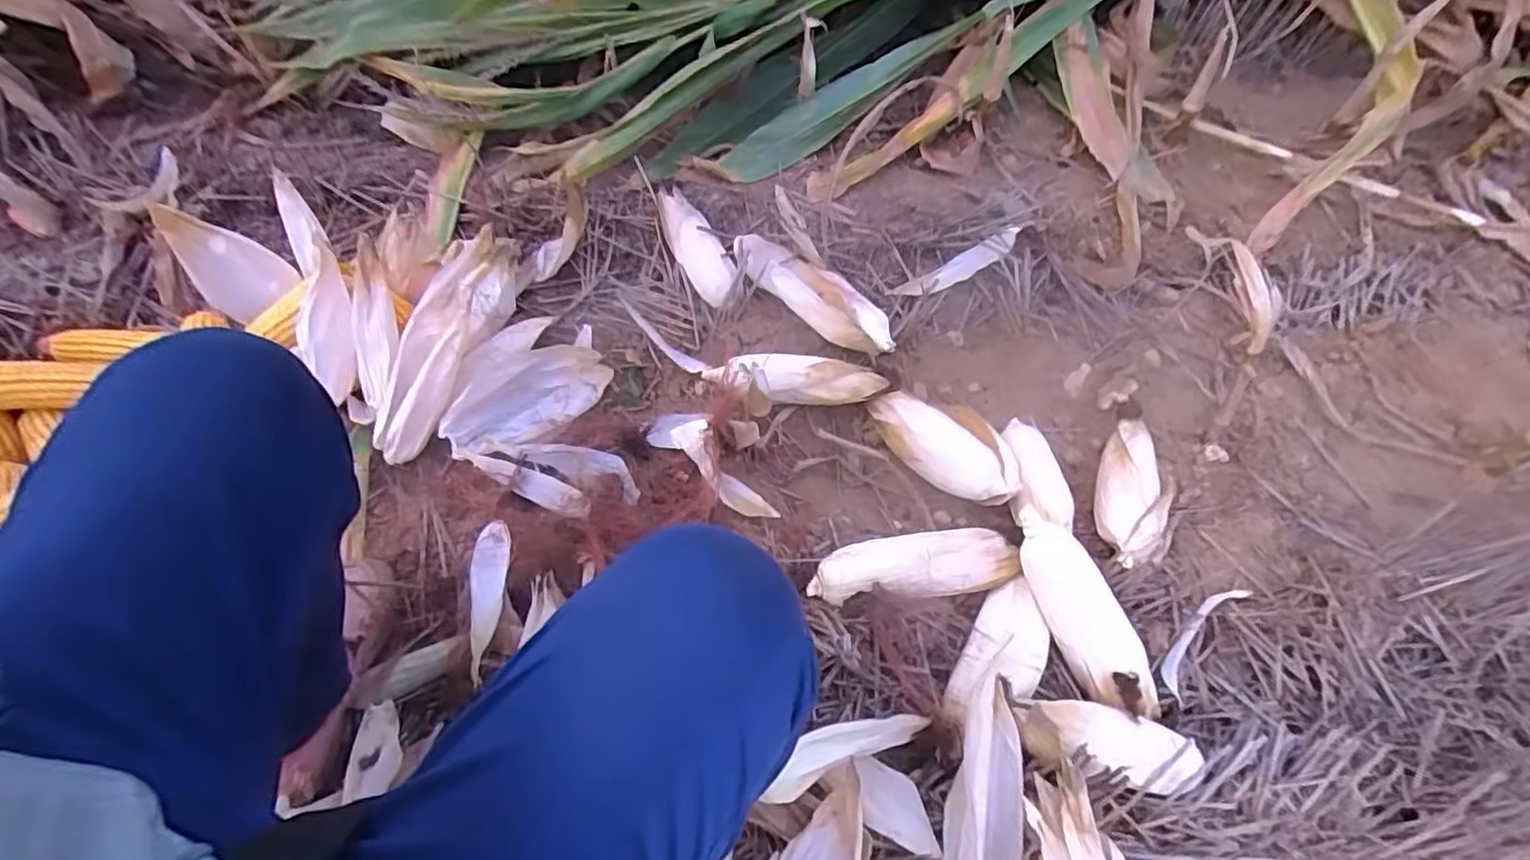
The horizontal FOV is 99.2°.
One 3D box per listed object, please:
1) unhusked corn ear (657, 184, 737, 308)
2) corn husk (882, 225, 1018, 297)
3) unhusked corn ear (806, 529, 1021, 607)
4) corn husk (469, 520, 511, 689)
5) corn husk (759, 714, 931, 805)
[{"bbox_3d":[-0.101,-0.269,0.927,0.059,0.044,0.213,-24,74,-18],"label":"unhusked corn ear"},{"bbox_3d":[0.287,-0.242,0.985,0.209,0.030,0.041,-27,61,-1],"label":"corn husk"},{"bbox_3d":[0.159,0.148,0.711,0.223,0.061,0.070,-5,57,-6],"label":"unhusked corn ear"},{"bbox_3d":[-0.290,0.178,0.685,0.039,0.034,0.177,-8,57,-9],"label":"corn husk"},{"bbox_3d":[0.078,0.278,0.576,0.181,0.042,0.040,-7,55,-28],"label":"corn husk"}]

